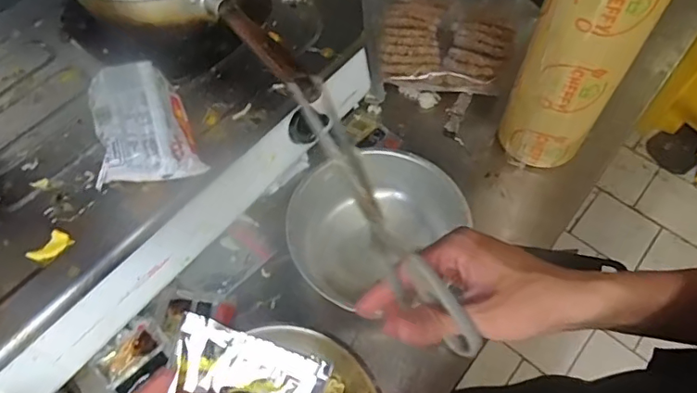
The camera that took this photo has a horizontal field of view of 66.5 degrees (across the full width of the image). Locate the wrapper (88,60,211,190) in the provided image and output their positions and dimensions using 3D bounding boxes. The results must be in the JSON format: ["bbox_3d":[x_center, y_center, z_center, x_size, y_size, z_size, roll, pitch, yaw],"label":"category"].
[{"bbox_3d":[-0.203,-0.068,0.526,0.085,0.059,0.119,-18,61,-11],"label":"wrapper"}]

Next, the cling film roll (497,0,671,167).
[{"bbox_3d":[0.241,-0.156,0.551,0.099,0.292,0.081,26,62,14],"label":"cling film roll"}]

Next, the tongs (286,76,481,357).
[{"bbox_3d":[0.020,0.018,0.342,0.013,0.029,0.204,-34,97,-19],"label":"tongs"}]

